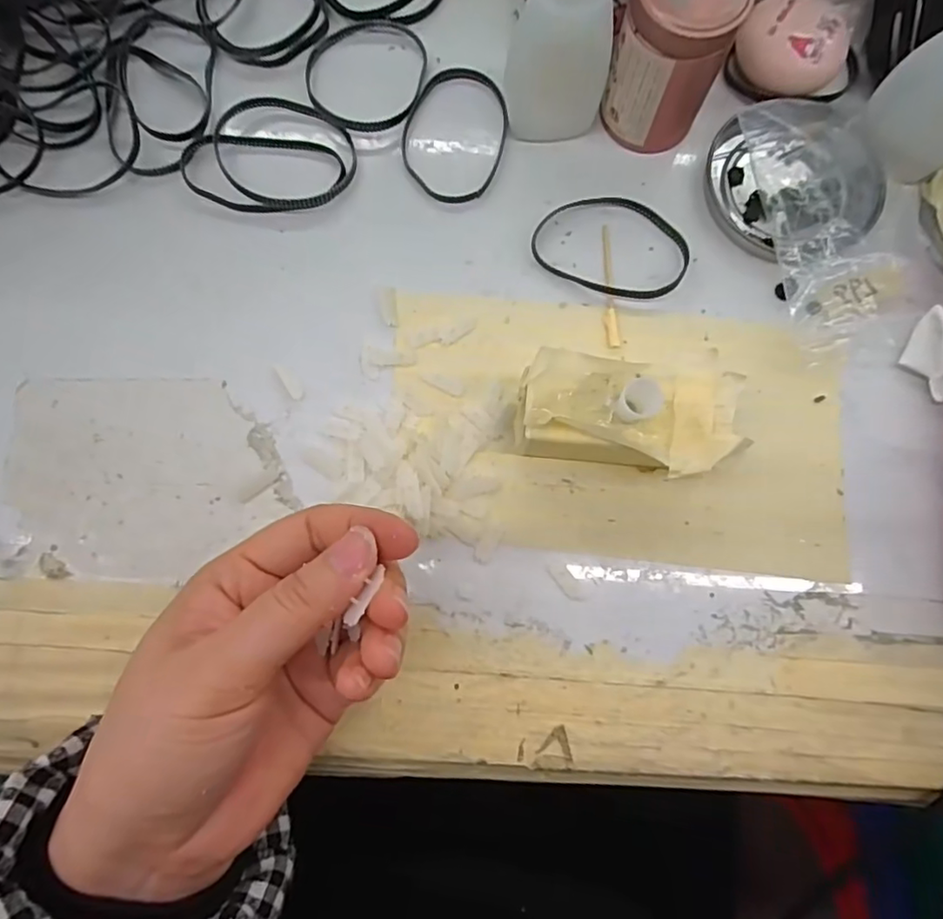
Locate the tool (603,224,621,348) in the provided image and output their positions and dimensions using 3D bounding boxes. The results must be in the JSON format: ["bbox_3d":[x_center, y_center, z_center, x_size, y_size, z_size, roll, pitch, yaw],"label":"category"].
[{"bbox_3d":[0.062,-0.079,0.266,0.007,0.004,0.060,-3,81,-1],"label":"tool"}]

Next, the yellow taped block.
[{"bbox_3d":[0.059,-0.016,0.233,0.082,0.047,0.040,8,81,0],"label":"yellow taped block"}]

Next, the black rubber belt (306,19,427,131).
[{"bbox_3d":[-0.051,-0.185,0.282,0.056,0.004,0.062,9,81,1],"label":"black rubber belt"}]

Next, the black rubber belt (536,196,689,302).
[{"bbox_3d":[0.065,-0.099,0.269,0.070,0.005,0.048,22,81,3],"label":"black rubber belt"}]

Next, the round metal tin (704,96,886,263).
[{"bbox_3d":[0.151,-0.128,0.268,0.076,0.019,0.074,0,81,-1],"label":"round metal tin"}]

